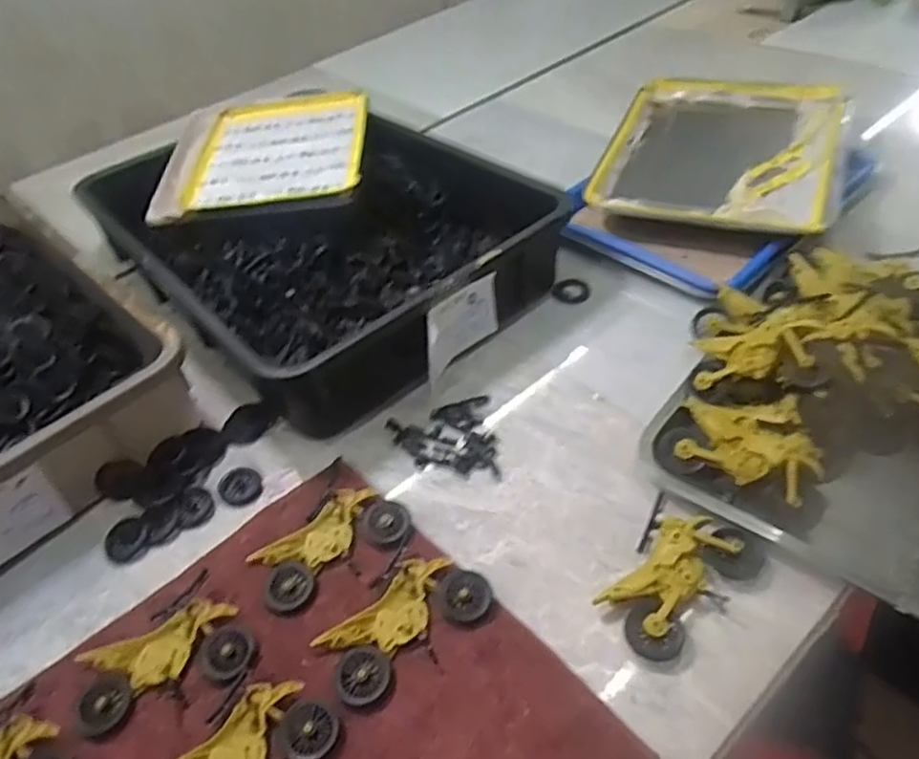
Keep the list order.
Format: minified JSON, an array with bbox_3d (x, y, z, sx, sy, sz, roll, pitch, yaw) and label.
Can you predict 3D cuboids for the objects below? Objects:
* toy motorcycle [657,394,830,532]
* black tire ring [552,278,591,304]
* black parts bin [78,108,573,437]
[{"bbox_3d":[0.223,0.050,0.517,0.119,0.032,0.074,20,50,26],"label":"toy motorcycle"},{"bbox_3d":[0.121,-0.095,0.726,0.036,0.007,0.039,-4,44,4],"label":"black tire ring"},{"bbox_3d":[-0.150,-0.171,0.762,0.373,0.099,0.458,-34,49,-25],"label":"black parts bin"}]

